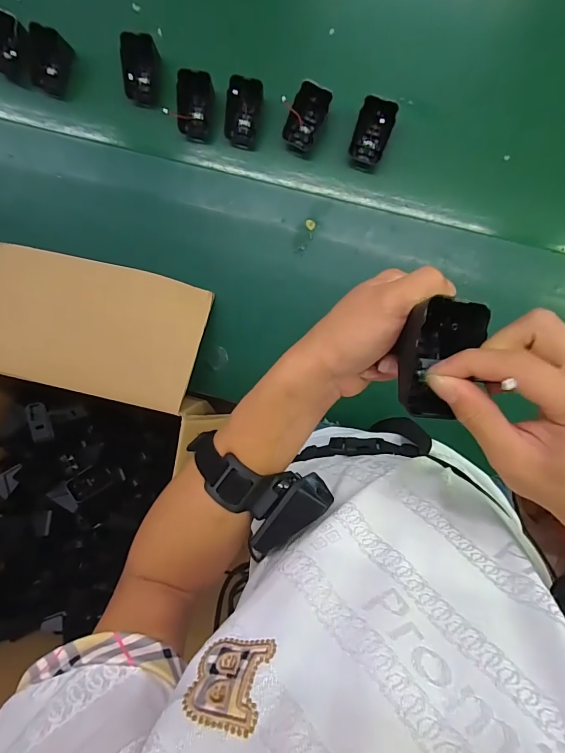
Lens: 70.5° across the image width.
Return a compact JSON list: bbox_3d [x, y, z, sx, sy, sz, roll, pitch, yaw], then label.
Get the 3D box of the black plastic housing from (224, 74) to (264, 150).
[{"bbox_3d":[-0.051,-0.337,0.515,0.044,0.040,0.069,21,95,5],"label":"black plastic housing"}]

